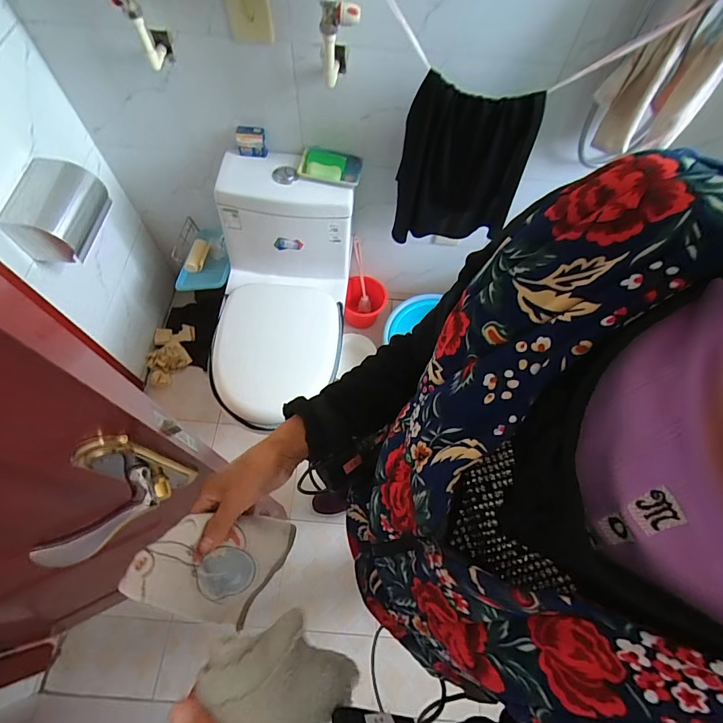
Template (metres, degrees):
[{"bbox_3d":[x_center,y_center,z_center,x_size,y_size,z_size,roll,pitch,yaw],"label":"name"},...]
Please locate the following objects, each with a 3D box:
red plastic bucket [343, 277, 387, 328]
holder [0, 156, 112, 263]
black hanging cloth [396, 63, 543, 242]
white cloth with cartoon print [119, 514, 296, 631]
[{"bbox_3d":[0.008,-0.210,1.541,0.154,0.150,0.165,1,65,-2],"label":"red plastic bucket"},{"bbox_3d":[-0.681,-0.350,0.927,0.137,0.125,0.203,2,65,-1],"label":"holder"},{"bbox_3d":[0.246,-0.458,1.009,0.301,0.379,0.067,2,65,-1],"label":"black hanging cloth"},{"bbox_3d":[-0.146,0.195,0.407,0.135,0.020,0.107,38,67,-29],"label":"white cloth with cartoon print"}]

